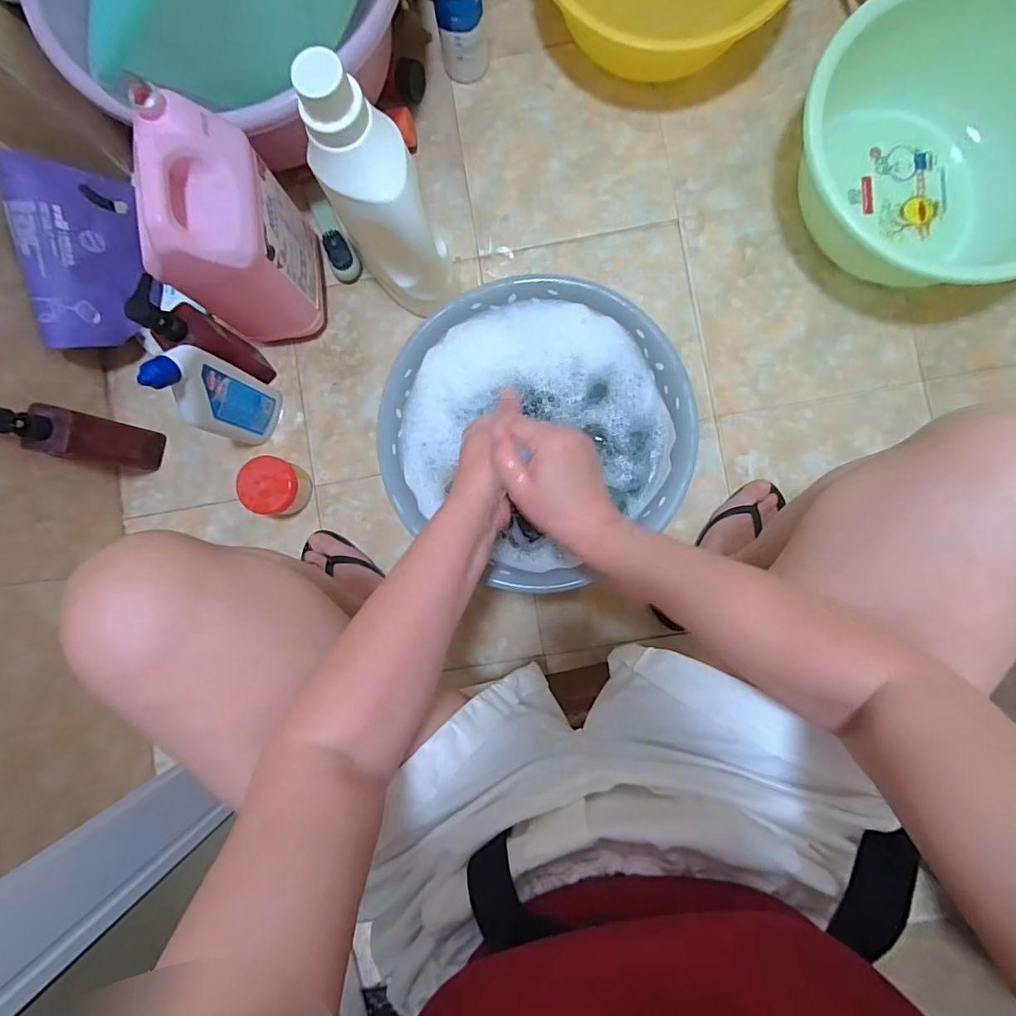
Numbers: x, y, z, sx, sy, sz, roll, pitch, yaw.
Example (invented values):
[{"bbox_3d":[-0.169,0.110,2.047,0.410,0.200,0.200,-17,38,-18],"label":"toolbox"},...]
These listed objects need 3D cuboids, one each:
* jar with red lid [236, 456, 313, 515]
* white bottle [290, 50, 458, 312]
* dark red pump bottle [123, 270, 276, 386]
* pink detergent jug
[{"bbox_3d":[-0.293,-0.028,0.633,0.063,0.063,0.065,0,88,3],"label":"jar with red lid"},{"bbox_3d":[-0.126,-0.304,0.532,0.091,0.266,0.116,-31,87,2],"label":"white bottle"},{"bbox_3d":[-0.339,-0.193,0.573,0.045,0.191,0.056,8,89,3],"label":"dark red pump bottle"},{"bbox_3d":[-0.294,-0.295,0.551,0.094,0.218,0.153,-2,88,3],"label":"pink detergent jug"}]

